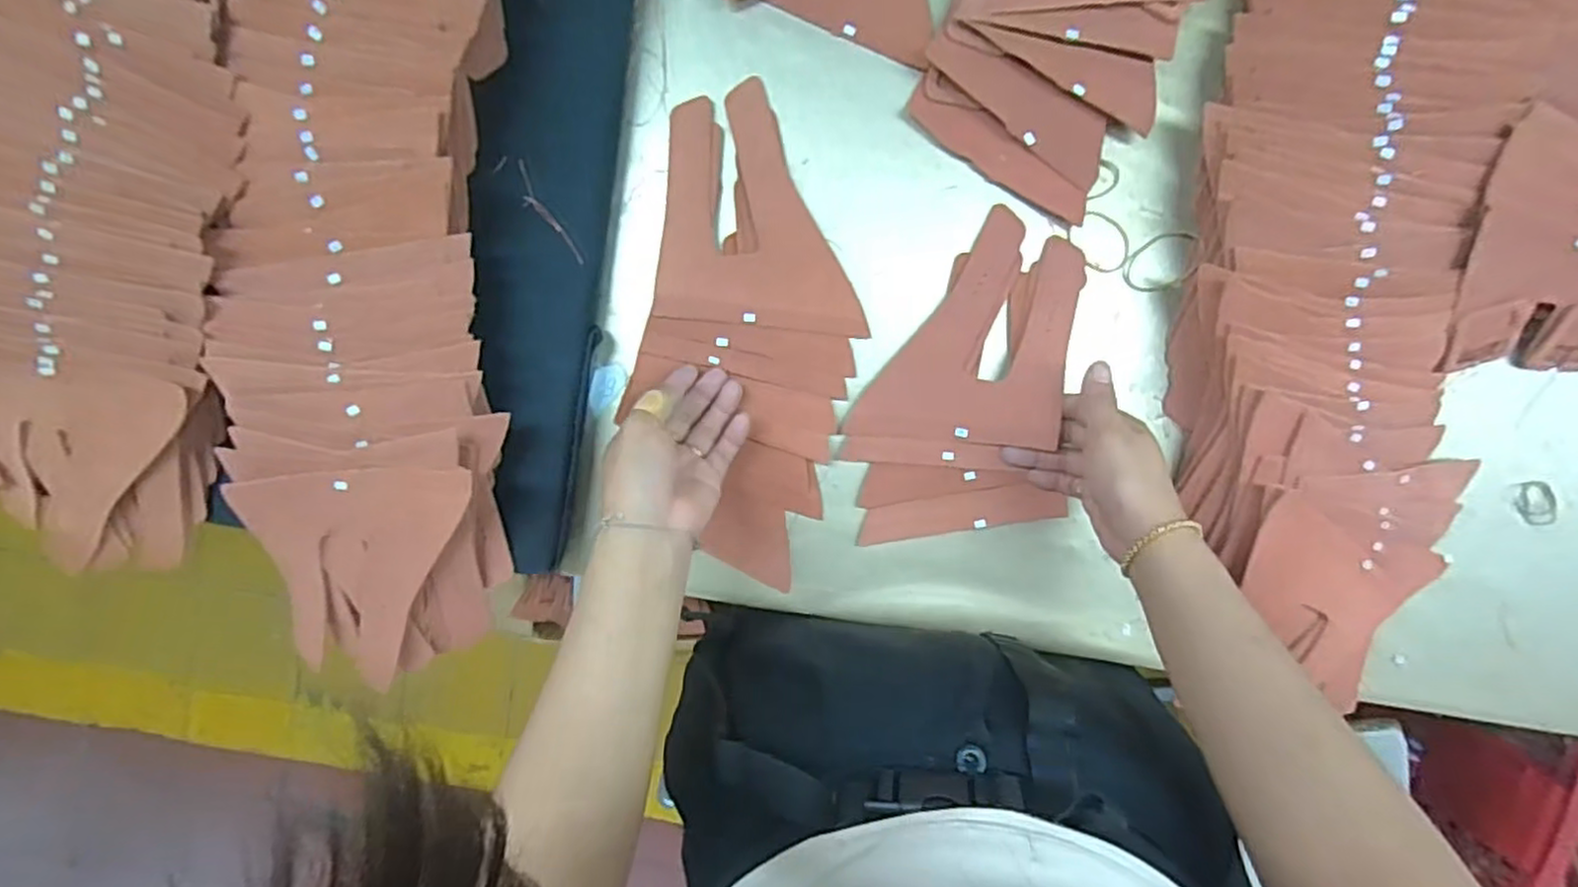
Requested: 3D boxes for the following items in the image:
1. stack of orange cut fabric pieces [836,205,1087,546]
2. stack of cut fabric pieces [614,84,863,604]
[{"bbox_3d":[0.124,-0.041,0.509,0.153,0.033,0.226,1,98,-1],"label":"stack of orange cut fabric pieces"},{"bbox_3d":[-0.030,-0.070,0.513,0.153,0.021,0.338,-6,97,0],"label":"stack of cut fabric pieces"}]

